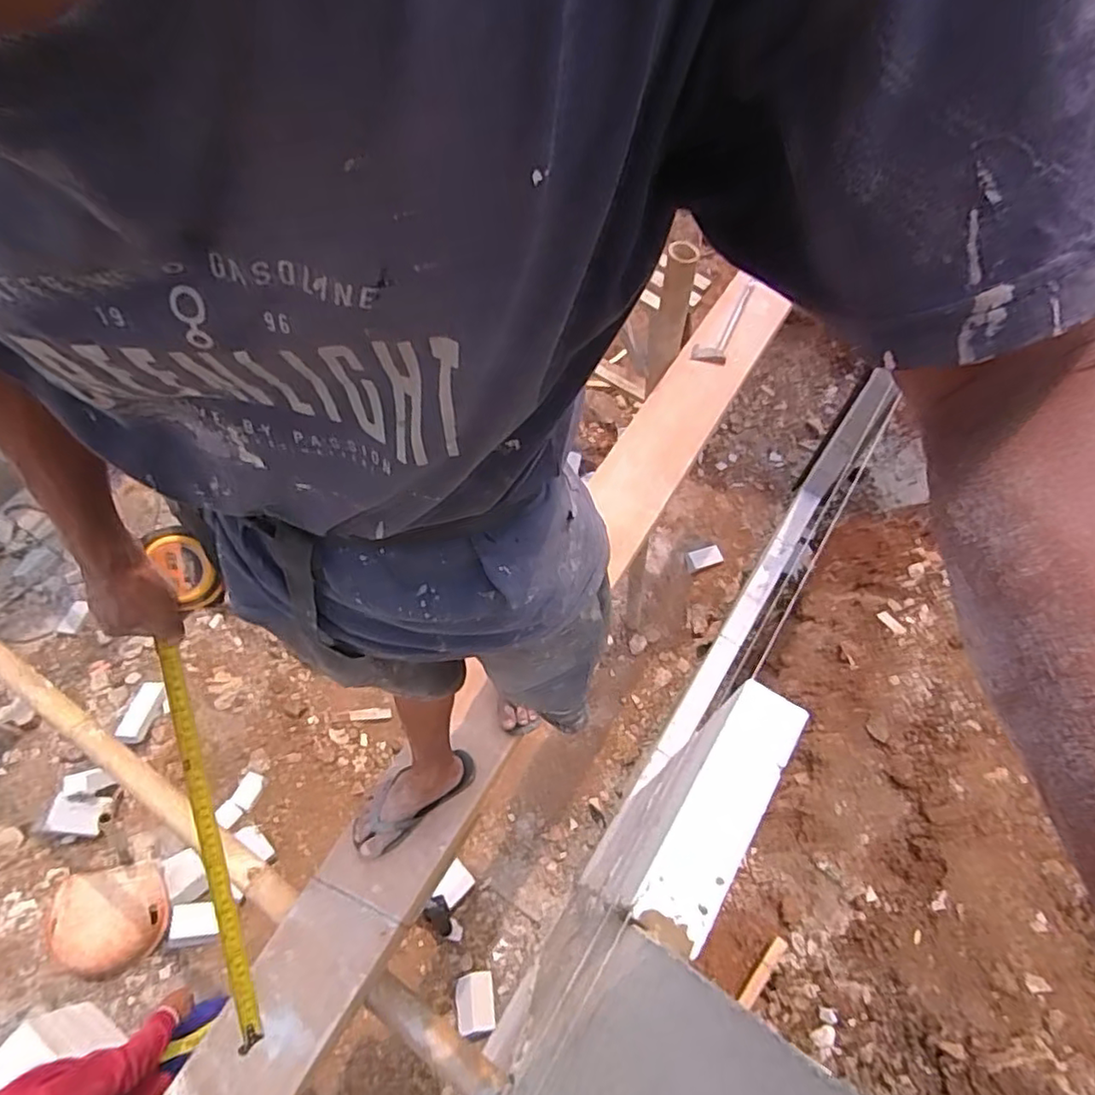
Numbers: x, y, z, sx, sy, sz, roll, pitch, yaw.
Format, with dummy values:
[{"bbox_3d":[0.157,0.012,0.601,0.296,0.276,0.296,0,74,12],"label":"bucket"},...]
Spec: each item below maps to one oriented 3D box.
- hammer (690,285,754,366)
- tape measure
[{"bbox_3d":[0.462,-0.595,1.669,0.094,0.049,0.294,22,65,10],"label":"hammer"},{"bbox_3d":[-0.310,0.232,0.584,0.067,0.032,0.495,-3,99,0],"label":"tape measure"}]

